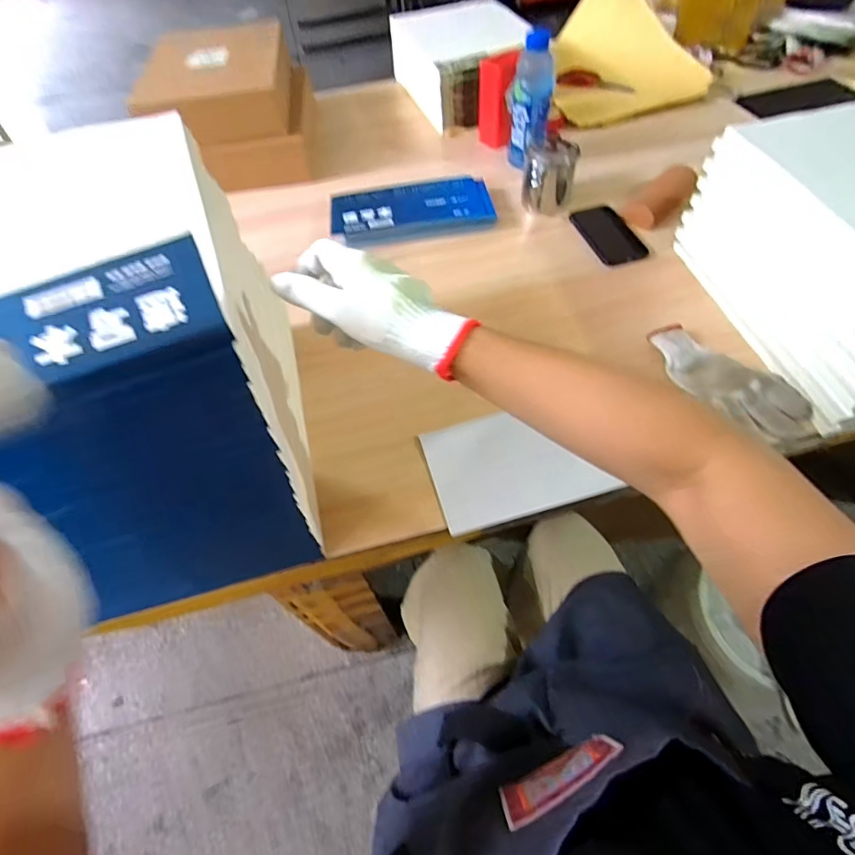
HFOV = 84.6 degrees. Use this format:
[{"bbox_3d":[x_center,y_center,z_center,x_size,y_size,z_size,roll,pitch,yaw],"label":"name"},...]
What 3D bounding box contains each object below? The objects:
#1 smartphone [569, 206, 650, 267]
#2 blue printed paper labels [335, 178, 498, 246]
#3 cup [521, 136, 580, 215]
[{"bbox_3d":[0.306,-0.325,0.785,0.086,0.013,0.146,-16,56,-6],"label":"smartphone"},{"bbox_3d":[-0.028,-0.382,0.824,0.277,0.013,0.153,-10,56,-2],"label":"blue printed paper labels"},{"bbox_3d":[0.210,-0.431,0.813,0.087,0.093,0.101,8,57,10],"label":"cup"}]

